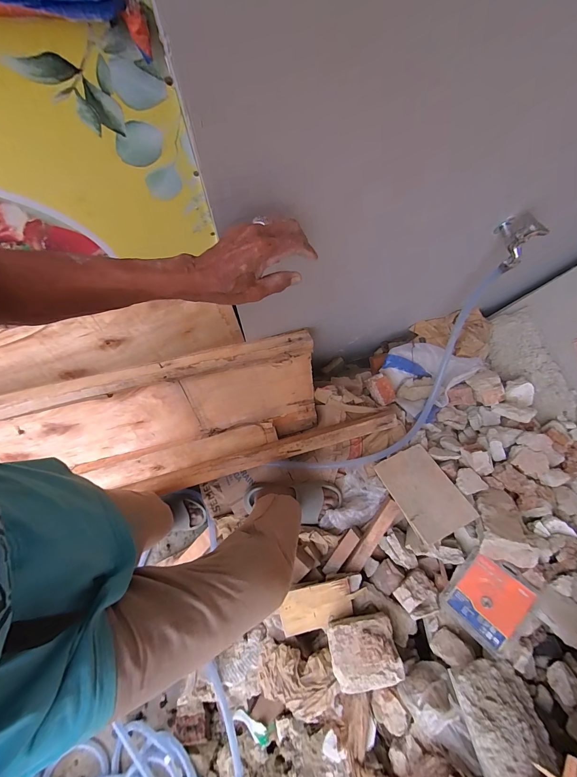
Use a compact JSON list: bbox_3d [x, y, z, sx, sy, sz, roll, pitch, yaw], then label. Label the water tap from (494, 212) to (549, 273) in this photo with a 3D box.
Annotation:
[{"bbox_3d":[0.418,-0.274,0.582,0.038,0.103,0.075,-6,76,-3],"label":"water tap"}]

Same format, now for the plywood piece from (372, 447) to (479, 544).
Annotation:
[{"bbox_3d":[0.348,0.262,0.819,0.151,0.018,0.221,-24,49,-9],"label":"plywood piece"}]

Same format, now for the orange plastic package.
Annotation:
[{"bbox_3d":[0.450,0.474,0.713,0.168,0.024,0.139,-44,40,-10],"label":"orange plastic package"}]

